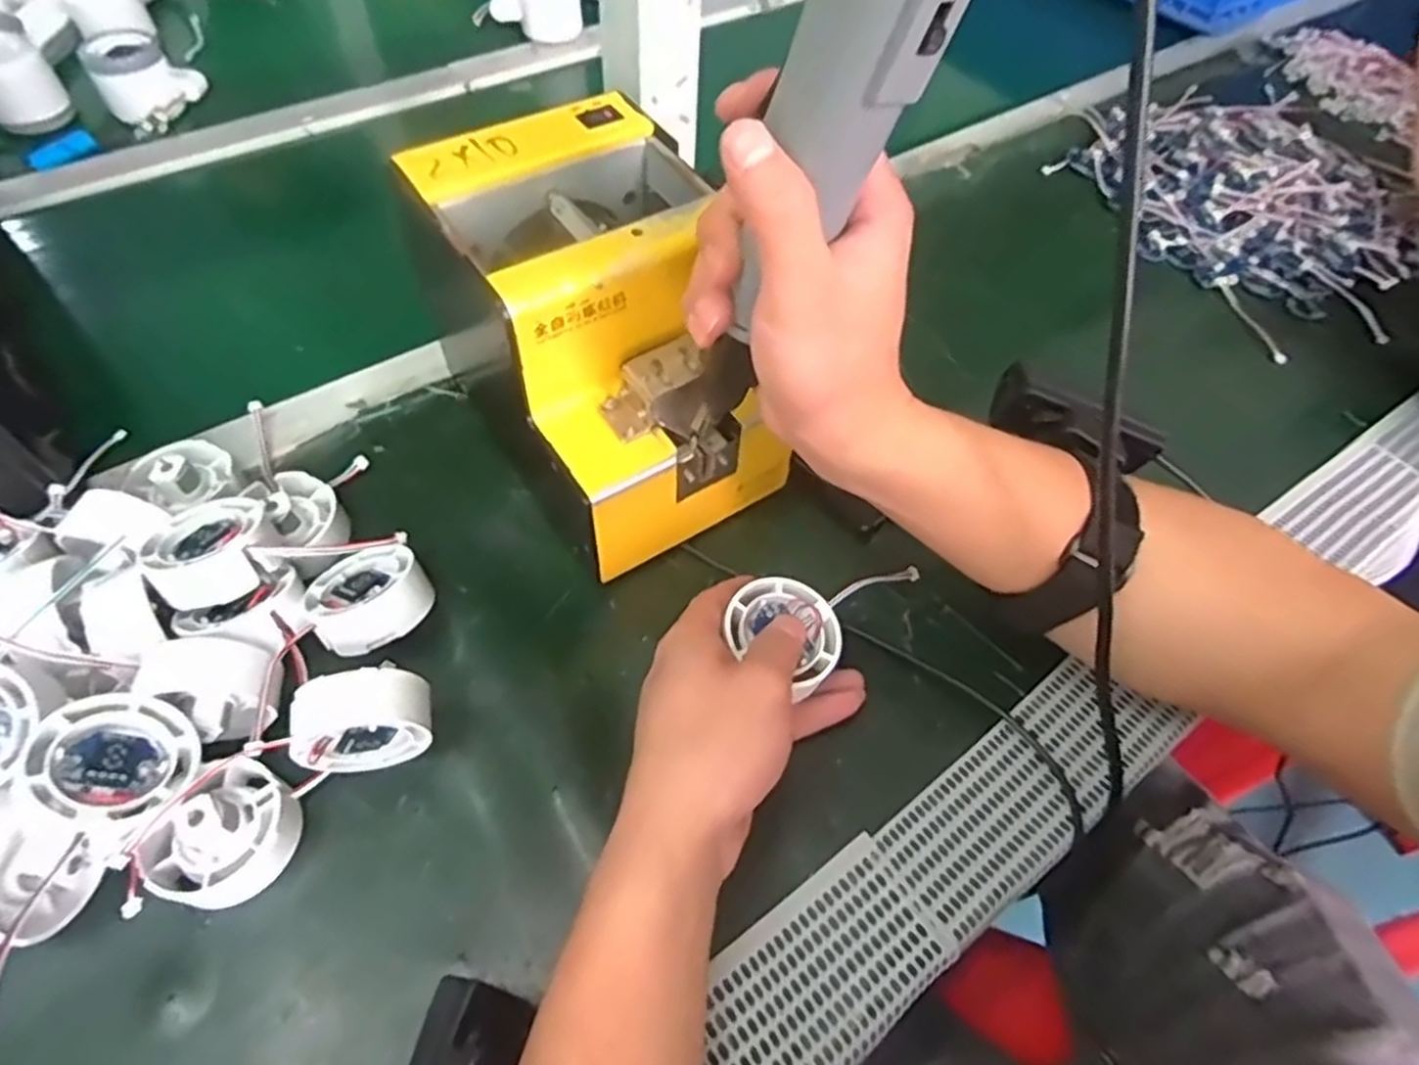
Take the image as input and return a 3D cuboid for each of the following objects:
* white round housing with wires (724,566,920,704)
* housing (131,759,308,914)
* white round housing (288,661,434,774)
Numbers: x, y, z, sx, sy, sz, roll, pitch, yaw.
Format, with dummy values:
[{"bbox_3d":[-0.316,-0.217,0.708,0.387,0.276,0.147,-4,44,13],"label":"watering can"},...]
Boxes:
[{"bbox_3d":[0.056,0.032,0.373,0.051,0.029,0.104,36,61,20],"label":"white round housing with wires"},{"bbox_3d":[-0.196,0.124,0.311,0.046,0.031,0.052,29,59,16],"label":"housing"},{"bbox_3d":[-0.147,0.082,0.330,0.053,0.048,0.026,-13,57,-12],"label":"white round housing"}]

